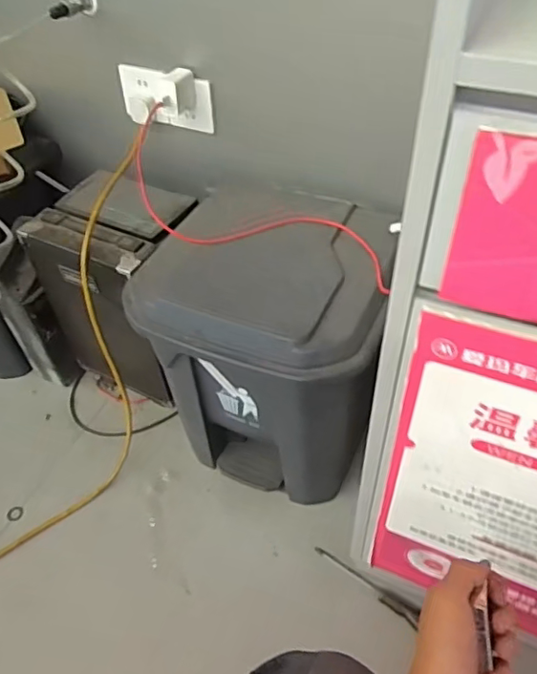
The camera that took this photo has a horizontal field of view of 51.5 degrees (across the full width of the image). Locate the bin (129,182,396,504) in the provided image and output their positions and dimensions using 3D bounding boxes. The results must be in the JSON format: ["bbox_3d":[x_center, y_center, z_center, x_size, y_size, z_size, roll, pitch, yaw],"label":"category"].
[{"bbox_3d":[-0.010,0.020,0.943,0.333,0.431,0.345,15,50,16],"label":"bin"}]

